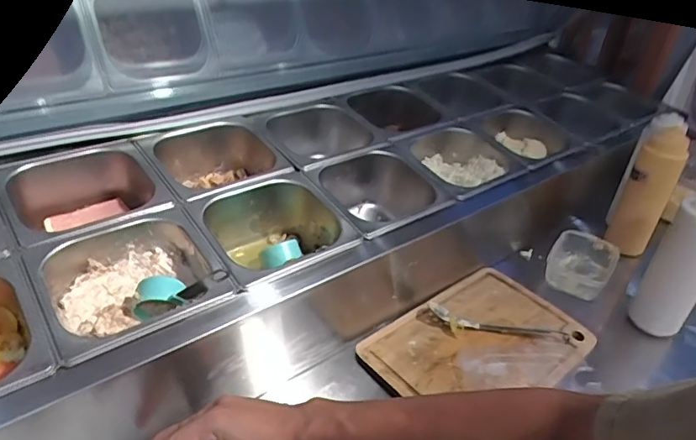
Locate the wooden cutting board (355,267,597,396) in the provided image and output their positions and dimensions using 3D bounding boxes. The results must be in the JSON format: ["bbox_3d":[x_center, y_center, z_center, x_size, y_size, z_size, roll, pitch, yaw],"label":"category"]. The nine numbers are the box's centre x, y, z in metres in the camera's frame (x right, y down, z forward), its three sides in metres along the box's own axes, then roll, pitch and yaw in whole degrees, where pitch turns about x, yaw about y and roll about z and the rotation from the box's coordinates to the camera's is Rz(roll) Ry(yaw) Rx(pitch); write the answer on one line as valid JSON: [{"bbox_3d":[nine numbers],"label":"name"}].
[{"bbox_3d":[0.179,0.164,0.689,0.288,0.016,0.197,-21,42,-33],"label":"wooden cutting board"}]

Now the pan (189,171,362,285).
[{"bbox_3d":[-0.095,0.032,0.653,0.171,0.102,0.157,-20,42,-32],"label":"pan"}]

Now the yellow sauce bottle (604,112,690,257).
[{"bbox_3d":[0.515,-0.053,0.866,0.072,0.220,0.076,25,39,26],"label":"yellow sauce bottle"}]

